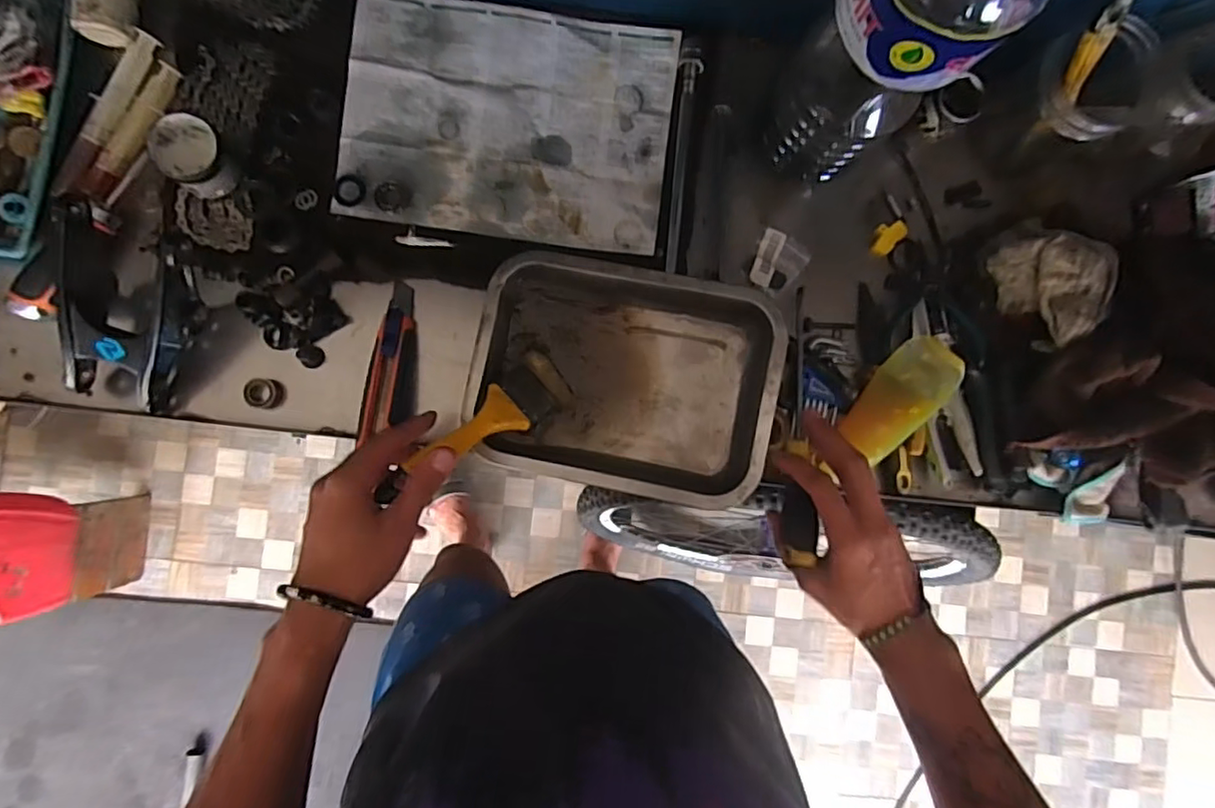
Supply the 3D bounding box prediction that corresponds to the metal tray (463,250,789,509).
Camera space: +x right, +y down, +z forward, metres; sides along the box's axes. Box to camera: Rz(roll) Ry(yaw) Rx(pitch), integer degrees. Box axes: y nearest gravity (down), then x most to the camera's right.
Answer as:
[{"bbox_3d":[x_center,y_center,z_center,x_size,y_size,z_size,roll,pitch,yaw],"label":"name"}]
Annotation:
[{"bbox_3d":[0.011,-0.023,0.520,0.251,0.063,0.186,12,88,-3],"label":"metal tray"}]

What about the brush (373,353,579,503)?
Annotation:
[{"bbox_3d":[-0.106,0.017,0.496,0.174,0.018,0.056,-36,91,-32],"label":"brush"}]

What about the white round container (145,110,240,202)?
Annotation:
[{"bbox_3d":[-0.348,-0.208,0.510,0.053,0.050,0.052,0,88,-4],"label":"white round container"}]

